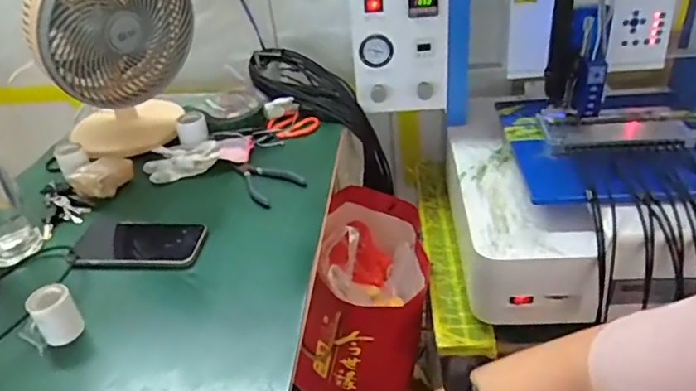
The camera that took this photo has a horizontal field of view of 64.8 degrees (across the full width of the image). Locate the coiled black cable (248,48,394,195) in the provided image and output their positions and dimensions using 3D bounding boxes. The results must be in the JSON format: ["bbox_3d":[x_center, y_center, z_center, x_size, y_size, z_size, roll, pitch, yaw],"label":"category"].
[{"bbox_3d":[-0.034,-0.141,0.998,0.350,0.111,0.123,44,41,-8],"label":"coiled black cable"}]

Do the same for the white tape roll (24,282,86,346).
[{"bbox_3d":[-0.303,0.123,0.568,0.037,0.050,0.039,-4,34,3],"label":"white tape roll"}]

